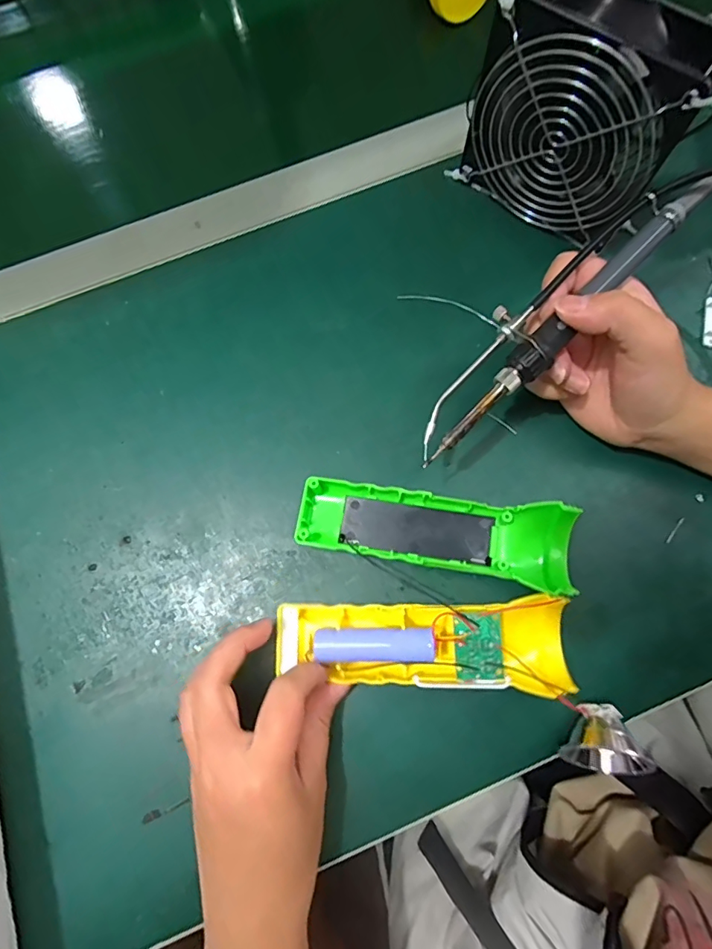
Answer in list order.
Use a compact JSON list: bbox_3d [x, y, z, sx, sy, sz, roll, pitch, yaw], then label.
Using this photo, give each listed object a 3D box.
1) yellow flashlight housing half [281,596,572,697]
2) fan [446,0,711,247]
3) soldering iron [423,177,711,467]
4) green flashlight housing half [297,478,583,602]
[{"bbox_3d":[0.038,0.093,0.272,0.162,0.030,0.047,1,78,2],"label":"yellow flashlight housing half"},{"bbox_3d":[0.136,-0.217,0.297,0.122,0.120,0.046,36,79,9],"label":"fan"},{"bbox_3d":[0.107,-0.089,0.263,0.203,0.021,0.038,-44,81,-1],"label":"soldering iron"},{"bbox_3d":[0.048,0.036,0.290,0.162,0.029,0.050,6,76,3],"label":"green flashlight housing half"}]

